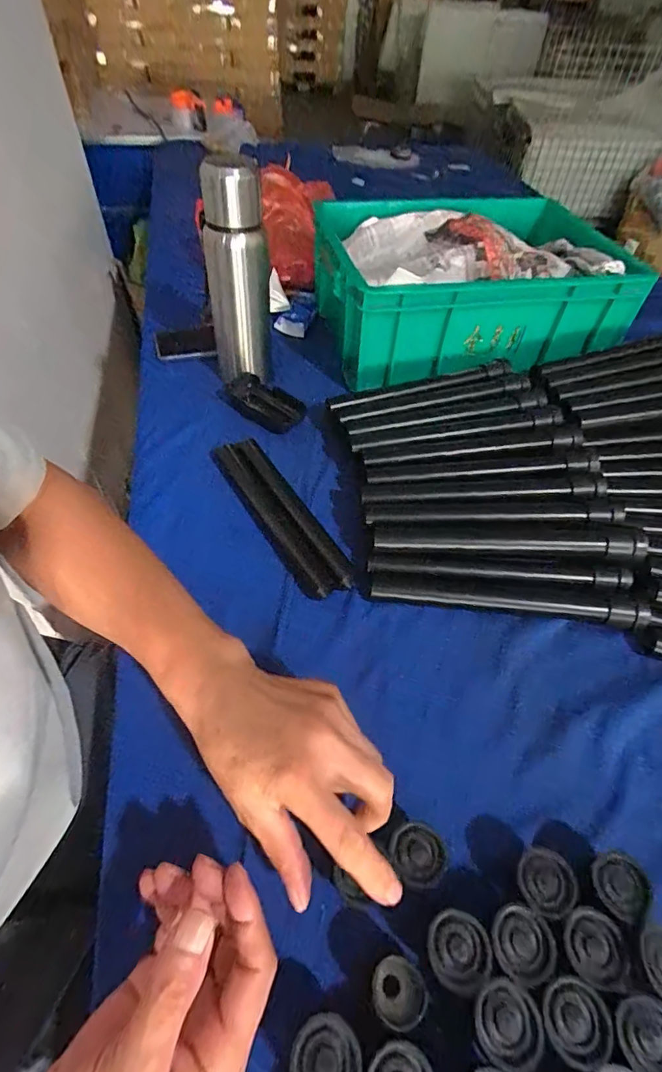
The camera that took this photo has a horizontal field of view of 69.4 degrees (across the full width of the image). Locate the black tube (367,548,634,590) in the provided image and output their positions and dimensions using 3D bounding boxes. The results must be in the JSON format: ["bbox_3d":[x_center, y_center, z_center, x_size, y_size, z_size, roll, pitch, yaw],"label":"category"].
[{"bbox_3d":[0.156,0.037,0.450,0.237,0.028,0.021,5,46,1],"label":"black tube"}]

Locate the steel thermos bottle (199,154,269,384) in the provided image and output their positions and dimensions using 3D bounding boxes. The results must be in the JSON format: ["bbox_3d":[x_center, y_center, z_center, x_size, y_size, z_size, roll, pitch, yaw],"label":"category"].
[{"bbox_3d":[-0.114,-0.298,0.575,0.079,0.242,0.064,-5,52,-3],"label":"steel thermos bottle"}]

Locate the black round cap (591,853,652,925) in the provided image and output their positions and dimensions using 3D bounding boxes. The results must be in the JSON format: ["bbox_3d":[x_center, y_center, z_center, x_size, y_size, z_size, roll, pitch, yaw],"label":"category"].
[{"bbox_3d":[0.180,0.223,0.302,0.034,0.020,0.033,2,46,-2],"label":"black round cap"}]

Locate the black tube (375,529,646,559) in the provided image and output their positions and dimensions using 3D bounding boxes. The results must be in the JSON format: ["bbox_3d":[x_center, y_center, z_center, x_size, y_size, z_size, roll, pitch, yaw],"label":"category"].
[{"bbox_3d":[0.165,0.005,0.448,0.242,0.028,0.022,5,50,1],"label":"black tube"}]

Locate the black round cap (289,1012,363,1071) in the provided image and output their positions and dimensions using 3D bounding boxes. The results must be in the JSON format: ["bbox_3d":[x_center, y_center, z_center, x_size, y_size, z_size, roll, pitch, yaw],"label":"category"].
[{"bbox_3d":[-0.003,0.273,0.248,0.035,0.029,0.035,2,46,-2],"label":"black round cap"}]

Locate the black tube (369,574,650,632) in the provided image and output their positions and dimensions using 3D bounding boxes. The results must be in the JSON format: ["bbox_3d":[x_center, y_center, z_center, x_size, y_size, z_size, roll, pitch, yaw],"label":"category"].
[{"bbox_3d":[0.160,0.060,0.441,0.244,0.025,0.028,7,46,3],"label":"black tube"}]

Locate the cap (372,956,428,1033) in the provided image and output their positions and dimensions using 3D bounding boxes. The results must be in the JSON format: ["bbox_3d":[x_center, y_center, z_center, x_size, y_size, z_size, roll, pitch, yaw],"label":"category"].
[{"bbox_3d":[0.038,0.255,0.266,0.026,0.024,0.028,2,46,-2],"label":"cap"}]

